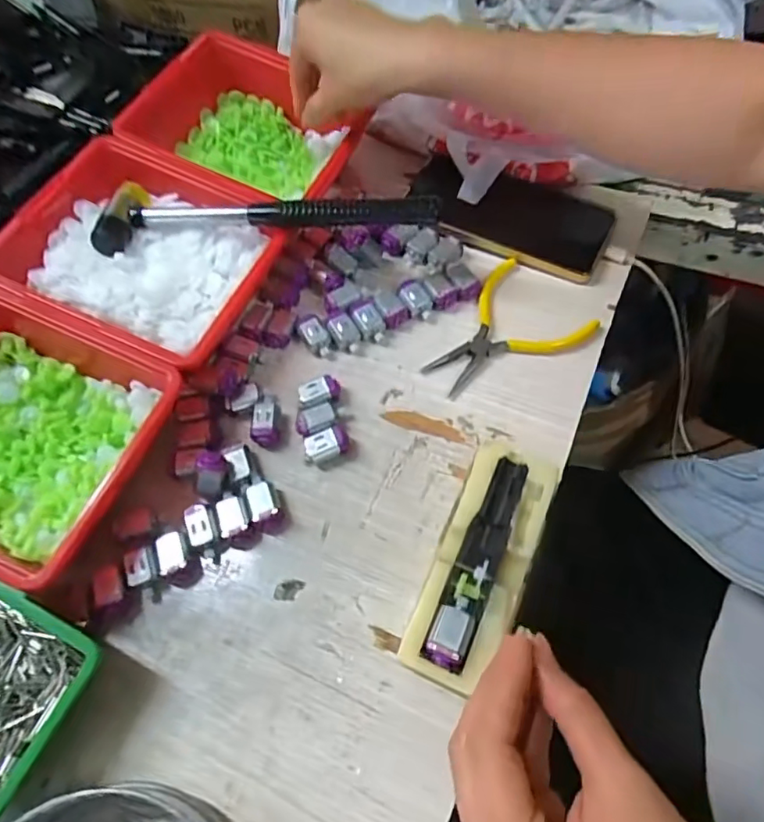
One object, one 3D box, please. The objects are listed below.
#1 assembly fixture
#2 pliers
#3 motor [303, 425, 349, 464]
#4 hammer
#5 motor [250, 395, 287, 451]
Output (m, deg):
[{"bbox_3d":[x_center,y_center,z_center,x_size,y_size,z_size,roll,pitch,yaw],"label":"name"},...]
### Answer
[{"bbox_3d":[0.056,0.084,0.307,0.054,0.035,0.136,21,66,14],"label":"assembly fixture"},{"bbox_3d":[0.083,-0.058,0.391,0.115,0.011,0.088,-36,66,-14],"label":"pliers"},{"bbox_3d":[-0.037,0.023,0.354,0.030,0.017,0.018,-18,63,-6],"label":"motor"},{"bbox_3d":[-0.081,-0.147,0.383,0.231,0.027,0.062,-6,62,1],"label":"hammer"},{"bbox_3d":[-0.077,0.006,0.366,0.020,0.011,0.037,-2,63,3],"label":"motor"}]

